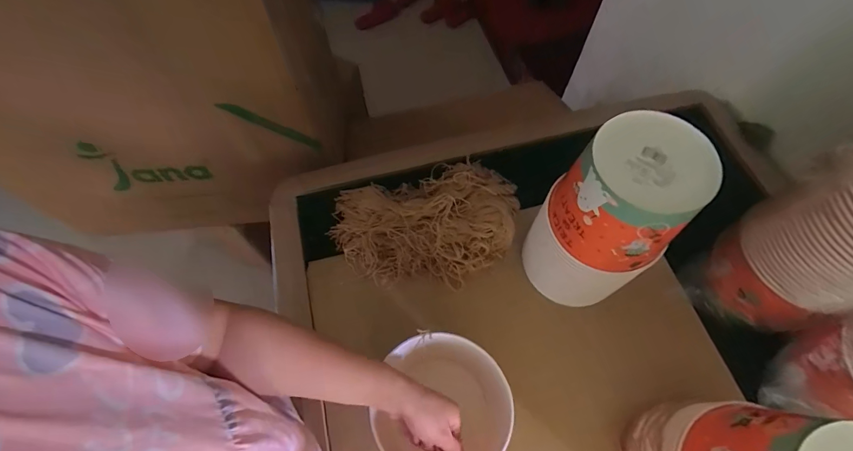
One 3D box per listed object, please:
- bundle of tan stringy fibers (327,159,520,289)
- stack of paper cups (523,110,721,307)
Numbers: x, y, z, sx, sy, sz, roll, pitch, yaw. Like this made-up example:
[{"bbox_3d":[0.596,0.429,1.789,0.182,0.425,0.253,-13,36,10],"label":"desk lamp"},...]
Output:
[{"bbox_3d":[0.001,-0.009,0.679,0.325,0.066,0.219,-10,65,-4],"label":"bundle of tan stringy fibers"},{"bbox_3d":[0.232,0.004,0.534,0.142,0.295,0.147,-39,70,-16],"label":"stack of paper cups"}]

